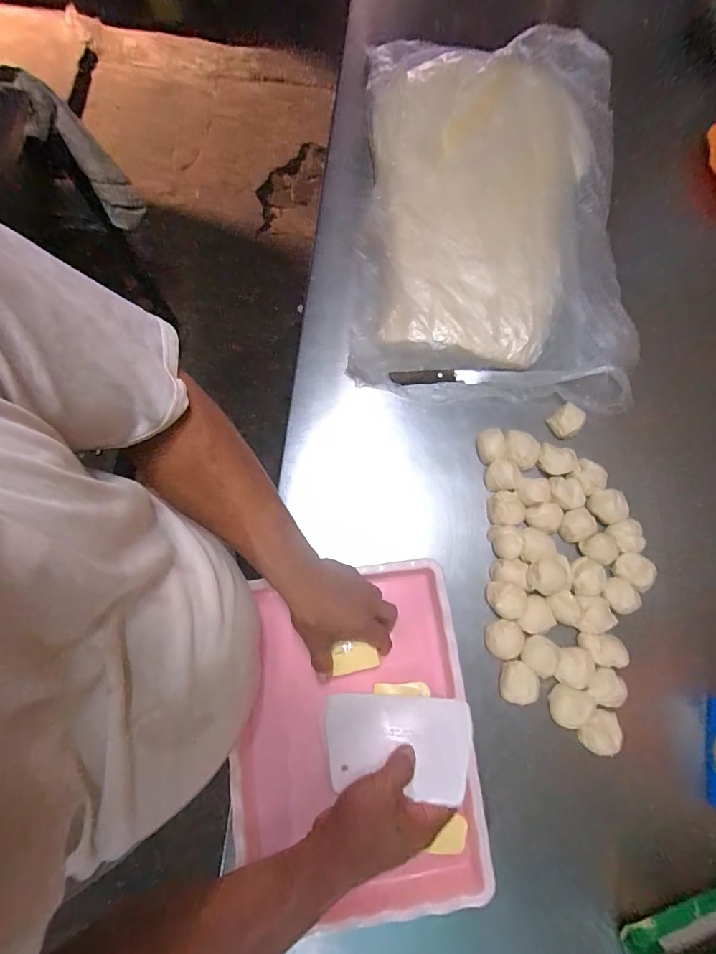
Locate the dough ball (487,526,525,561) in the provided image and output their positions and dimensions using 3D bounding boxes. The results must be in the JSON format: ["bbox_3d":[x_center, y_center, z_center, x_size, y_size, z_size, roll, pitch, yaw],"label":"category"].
[{"bbox_3d":[0.194,0.084,0.551,0.032,0.034,0.046,-21,79,-6],"label":"dough ball"}]

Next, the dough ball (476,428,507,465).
[{"bbox_3d":[0.183,-0.041,0.586,0.032,0.028,0.048,-7,77,-3],"label":"dough ball"}]

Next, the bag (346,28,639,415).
[{"bbox_3d":[0.207,-0.418,0.644,0.406,0.091,0.615,4,77,-1],"label":"bag"}]

